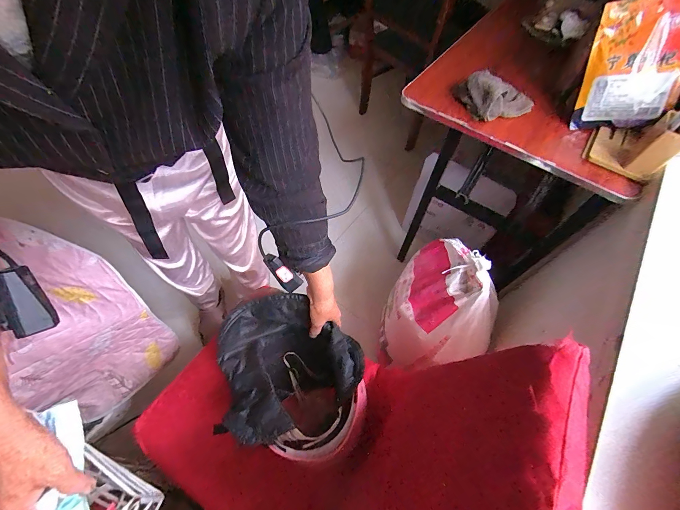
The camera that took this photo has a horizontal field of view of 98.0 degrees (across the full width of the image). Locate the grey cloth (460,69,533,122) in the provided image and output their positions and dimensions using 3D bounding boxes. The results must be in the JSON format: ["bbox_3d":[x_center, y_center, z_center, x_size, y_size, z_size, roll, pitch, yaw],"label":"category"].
[{"bbox_3d":[0.356,-0.370,0.683,0.133,0.047,0.148,-32,66,-18],"label":"grey cloth"}]

